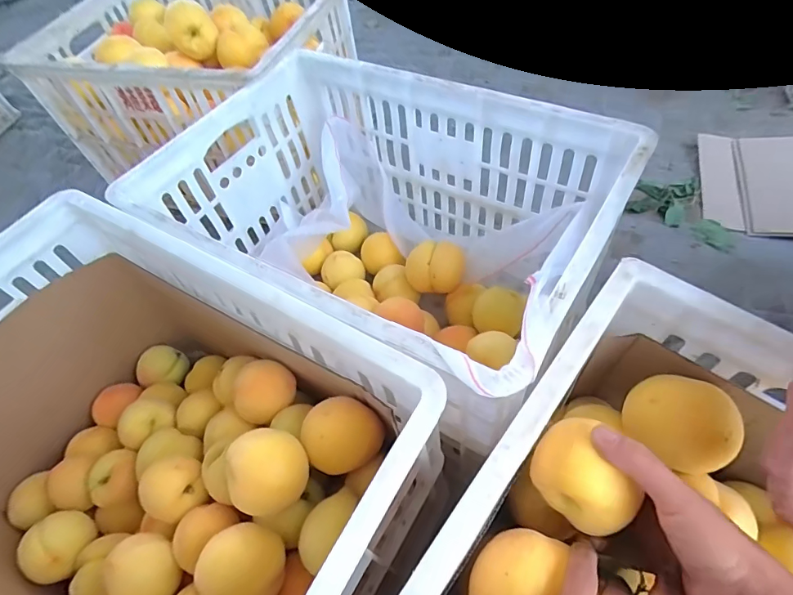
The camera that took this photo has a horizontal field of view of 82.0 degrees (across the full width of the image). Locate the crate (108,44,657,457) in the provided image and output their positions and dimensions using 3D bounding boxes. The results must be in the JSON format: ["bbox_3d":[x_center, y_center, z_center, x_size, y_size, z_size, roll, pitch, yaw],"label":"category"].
[{"bbox_3d":[-0.018,-0.064,0.590,0.491,0.270,0.350,24,59,23],"label":"crate"}]

